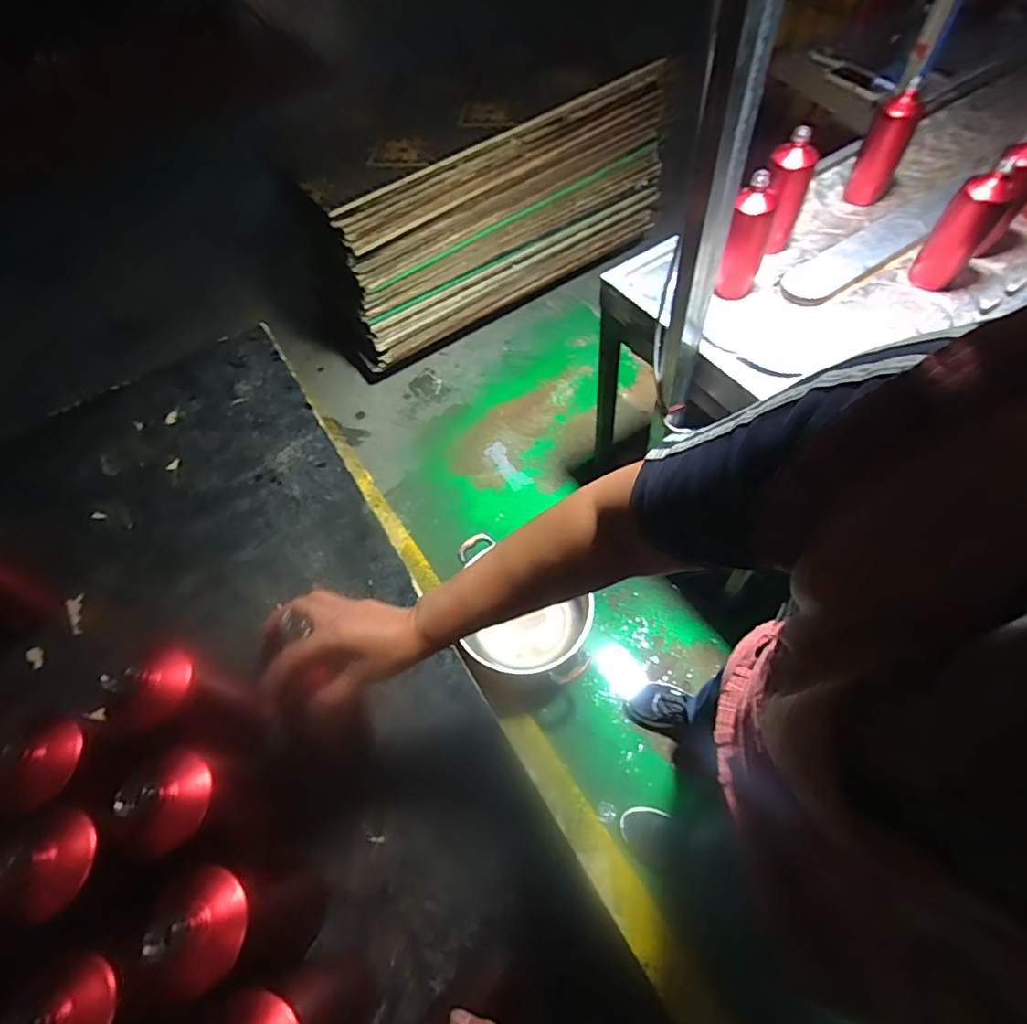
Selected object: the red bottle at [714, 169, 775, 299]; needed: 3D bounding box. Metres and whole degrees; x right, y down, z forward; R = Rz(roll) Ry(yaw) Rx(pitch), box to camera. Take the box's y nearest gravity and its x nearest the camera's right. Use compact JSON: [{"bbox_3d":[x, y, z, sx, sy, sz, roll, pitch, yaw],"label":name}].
[{"bbox_3d":[0.422,-0.488,0.980,0.067,0.213,0.064,20,62,18],"label":"red bottle"}]

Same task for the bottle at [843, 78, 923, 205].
[{"bbox_3d":[0.780,-0.768,1.133,0.082,0.200,0.082,22,63,17],"label":"bottle"}]

